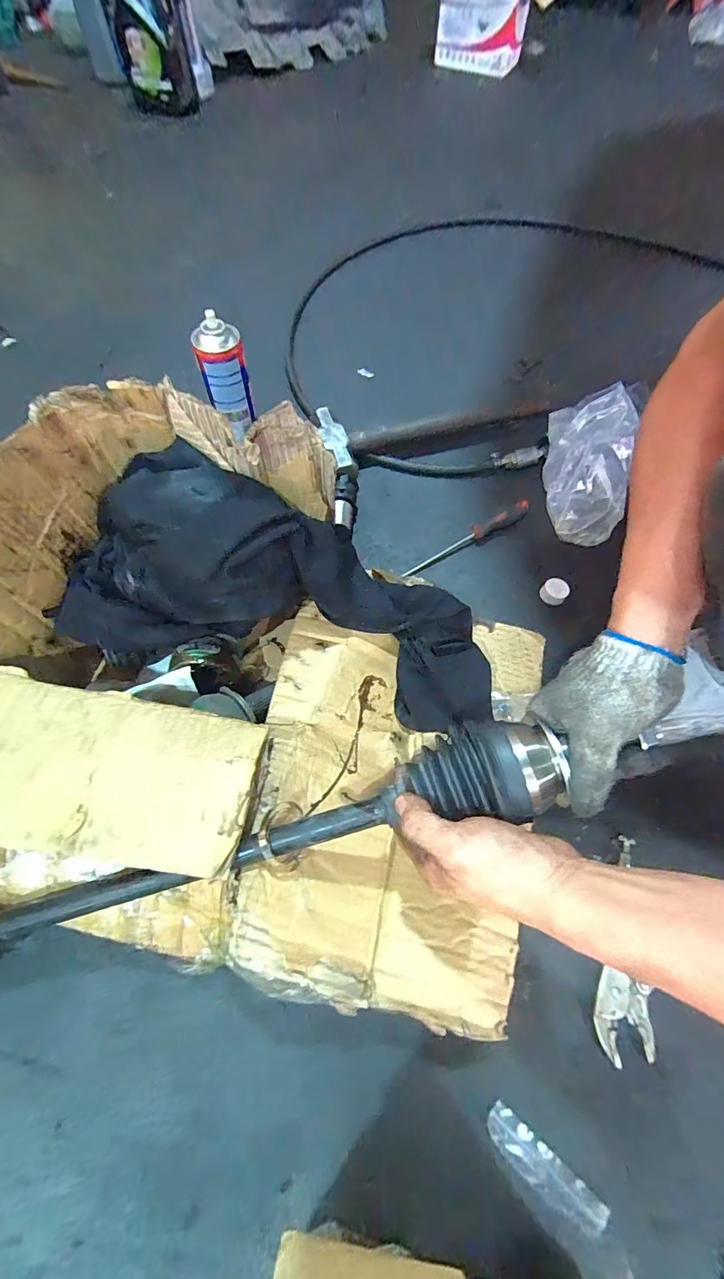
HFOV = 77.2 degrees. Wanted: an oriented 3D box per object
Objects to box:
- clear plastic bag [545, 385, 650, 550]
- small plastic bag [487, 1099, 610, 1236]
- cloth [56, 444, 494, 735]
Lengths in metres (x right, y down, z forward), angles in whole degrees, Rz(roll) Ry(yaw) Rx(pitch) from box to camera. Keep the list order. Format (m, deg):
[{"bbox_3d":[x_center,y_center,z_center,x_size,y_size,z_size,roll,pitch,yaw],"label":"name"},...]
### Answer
[{"bbox_3d":[0.305,-0.239,0.616,0.099,0.086,0.218,12,82,5],"label":"clear plastic bag"},{"bbox_3d":[0.142,0.420,0.358,0.097,0.011,0.030,36,66,16],"label":"small plastic bag"},{"bbox_3d":[-0.062,-0.037,0.470,0.449,0.162,0.162,19,61,-11],"label":"cloth"}]

